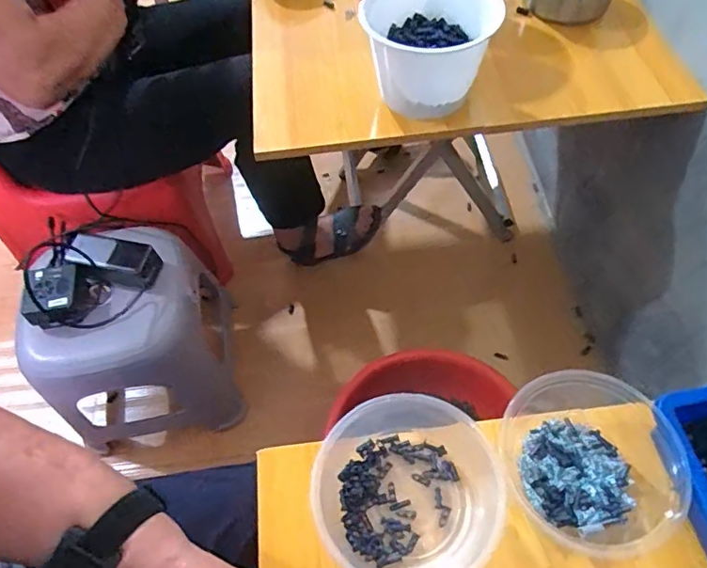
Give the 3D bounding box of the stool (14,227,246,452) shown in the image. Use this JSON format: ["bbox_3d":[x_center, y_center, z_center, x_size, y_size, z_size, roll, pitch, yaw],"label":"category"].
[{"bbox_3d":[-0.380,0.088,0.936,0.266,0.342,0.302,-13,61,-4],"label":"stool"}]

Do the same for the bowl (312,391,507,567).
[{"bbox_3d":[0.044,0.165,0.423,0.140,0.047,0.138,-1,61,2],"label":"bowl"}]

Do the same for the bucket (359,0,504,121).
[{"bbox_3d":[0.094,-0.315,0.689,0.160,0.112,0.169,-1,61,2],"label":"bucket"}]

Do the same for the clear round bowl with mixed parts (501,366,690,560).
[{"bbox_3d":[0.192,0.144,0.420,0.132,0.056,0.131,-1,61,2],"label":"clear round bowl with mixed parts"}]

